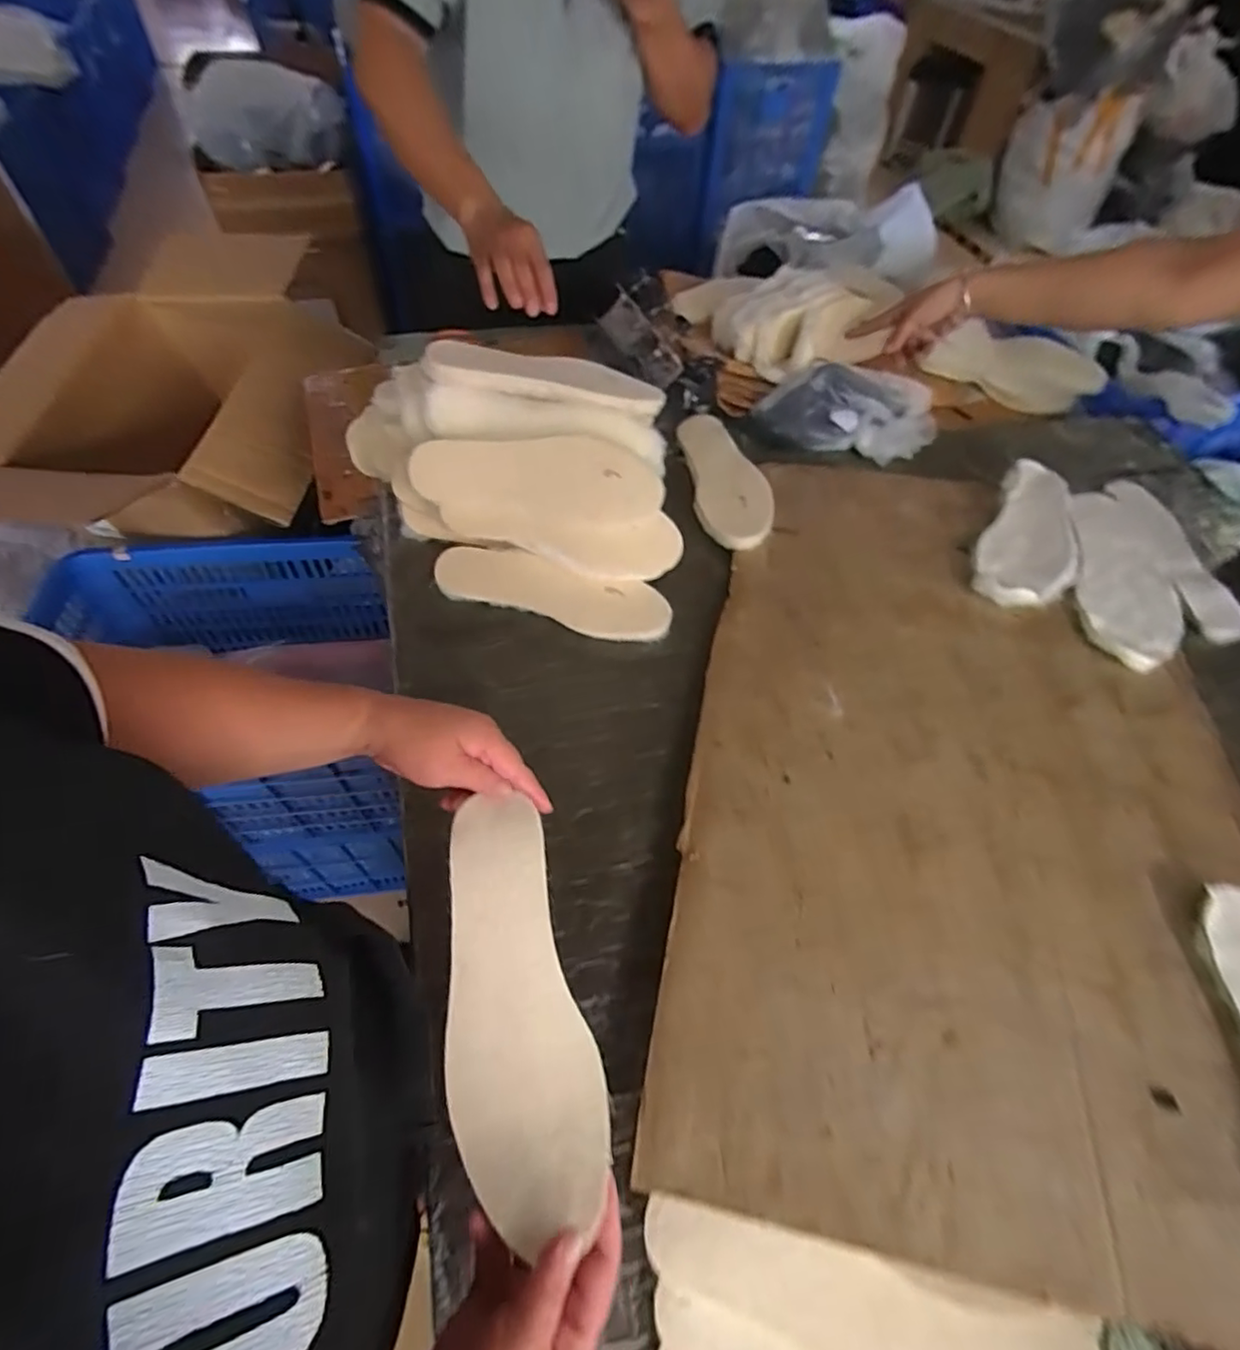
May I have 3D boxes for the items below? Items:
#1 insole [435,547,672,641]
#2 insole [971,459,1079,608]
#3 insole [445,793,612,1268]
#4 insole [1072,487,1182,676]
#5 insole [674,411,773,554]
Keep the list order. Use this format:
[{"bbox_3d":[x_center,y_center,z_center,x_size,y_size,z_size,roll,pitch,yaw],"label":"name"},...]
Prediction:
[{"bbox_3d":[-0.078,-0.098,0.749,0.274,0.008,0.076,15,75,3],"label":"insole"},{"bbox_3d":[0.506,-0.175,0.781,0.109,0.035,0.269,29,58,16],"label":"insole"},{"bbox_3d":[-0.071,0.209,0.416,0.090,0.021,0.253,-10,68,-10],"label":"insole"},{"bbox_3d":[0.572,-0.114,0.725,0.084,0.031,0.270,14,55,6],"label":"insole"},{"bbox_3d":[0.142,-0.285,0.880,0.093,0.033,0.285,-4,55,-7],"label":"insole"}]

